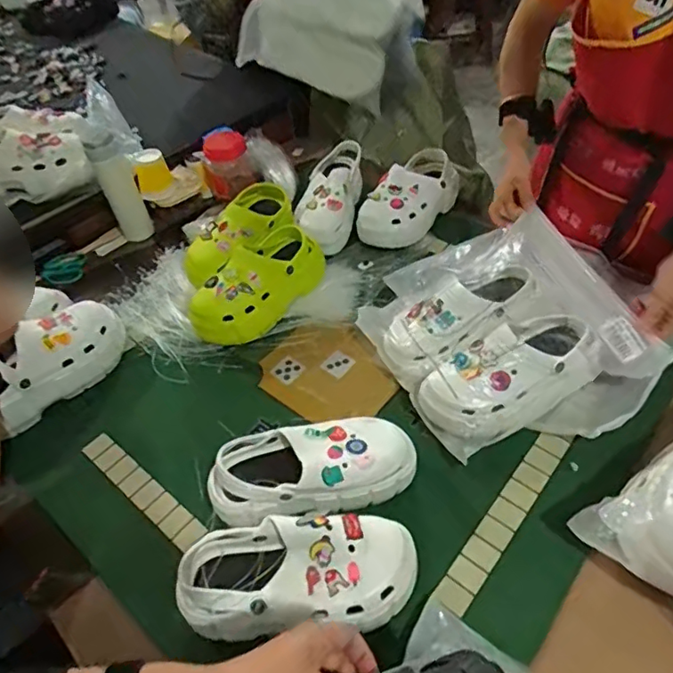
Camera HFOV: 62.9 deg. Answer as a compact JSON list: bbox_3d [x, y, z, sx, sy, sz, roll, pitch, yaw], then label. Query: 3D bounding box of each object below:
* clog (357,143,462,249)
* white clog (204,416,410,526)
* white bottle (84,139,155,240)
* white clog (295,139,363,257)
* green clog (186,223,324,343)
[{"bbox_3d":[0.139,-0.260,1.061,0.227,0.091,0.116,-38,56,-24],"label":"clog"},{"bbox_3d":[-0.032,0.174,0.706,0.256,0.094,0.110,-14,50,-6],"label":"white clog"},{"bbox_3d":[-0.433,-0.296,1.113,0.071,0.208,0.056,-27,53,-17],"label":"white bottle"},{"bbox_3d":[-0.018,-0.273,1.073,0.115,0.102,0.230,3,50,8],"label":"white clog"},{"bbox_3d":[-0.131,-0.085,0.925,0.103,0.100,0.244,30,59,27],"label":"green clog"}]

